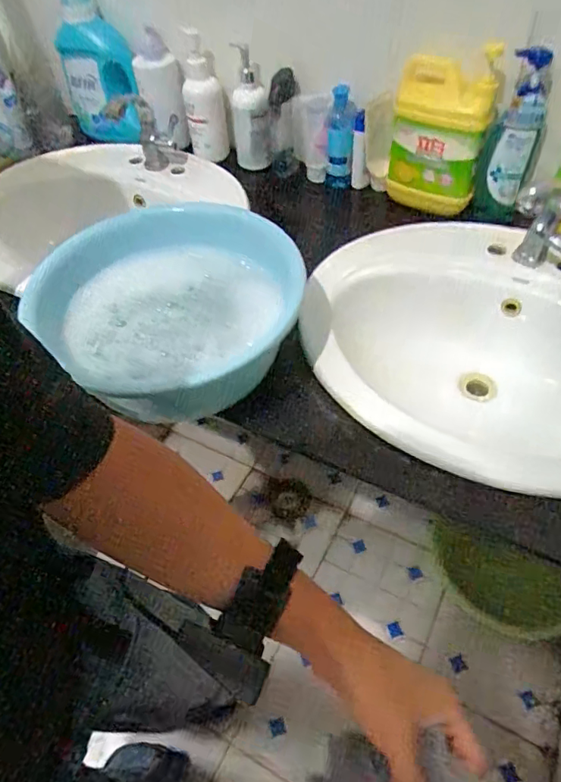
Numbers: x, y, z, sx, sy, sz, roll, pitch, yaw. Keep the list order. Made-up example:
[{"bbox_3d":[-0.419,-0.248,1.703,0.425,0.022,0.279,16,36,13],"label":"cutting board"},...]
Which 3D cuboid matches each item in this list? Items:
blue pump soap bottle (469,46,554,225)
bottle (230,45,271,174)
[{"bbox_3d":[0.338,-0.364,0.751,0.079,0.228,0.046,16,55,16],"label":"blue pump soap bottle"},{"bbox_3d":[-0.059,-0.515,0.959,0.063,0.194,0.067,-12,52,-5],"label":"bottle"}]

